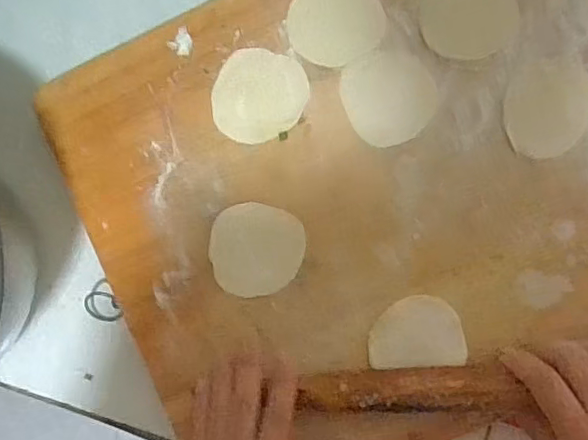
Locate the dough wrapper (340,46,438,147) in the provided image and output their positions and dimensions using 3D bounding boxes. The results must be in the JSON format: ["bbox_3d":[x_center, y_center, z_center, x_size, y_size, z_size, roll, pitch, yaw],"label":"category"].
[{"bbox_3d":[0.070,-0.091,0.420,0.064,0.004,0.068,0,88,5],"label":"dough wrapper"}]

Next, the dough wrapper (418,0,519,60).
[{"bbox_3d":[0.127,-0.150,0.418,0.066,0.004,0.064,0,88,5],"label":"dough wrapper"}]

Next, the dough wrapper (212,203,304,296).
[{"bbox_3d":[-0.028,0.023,0.425,0.067,0.004,0.067,0,88,5],"label":"dough wrapper"}]

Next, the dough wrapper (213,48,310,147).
[{"bbox_3d":[-0.025,-0.091,0.422,0.065,0.004,0.067,0,88,5],"label":"dough wrapper"}]

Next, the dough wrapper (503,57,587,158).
[{"bbox_3d":[0.183,-0.083,0.412,0.060,0.004,0.073,31,91,6],"label":"dough wrapper"}]

